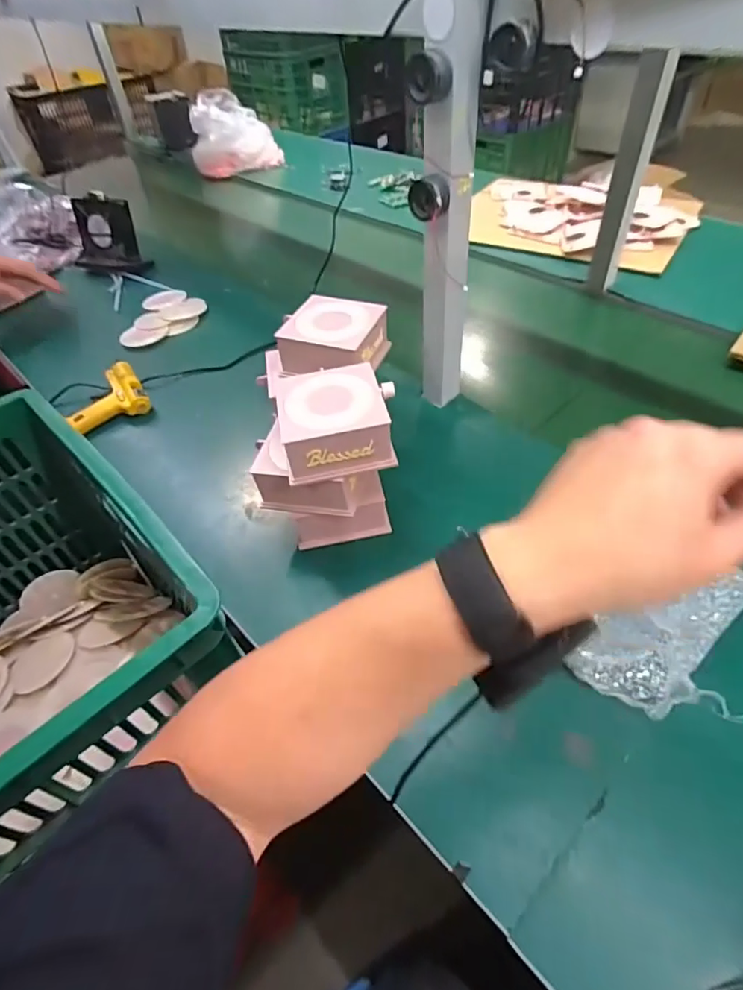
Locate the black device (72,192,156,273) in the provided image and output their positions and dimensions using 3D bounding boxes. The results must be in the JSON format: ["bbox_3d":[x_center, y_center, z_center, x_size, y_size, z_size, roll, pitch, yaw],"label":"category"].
[{"bbox_3d":[-0.562,-0.553,1.086,0.137,0.129,0.085,5,48,10],"label":"black device"}]

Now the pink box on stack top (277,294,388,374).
[{"bbox_3d":[-0.045,-0.185,0.609,0.107,0.054,0.115,12,50,16],"label":"pink box on stack top"}]

